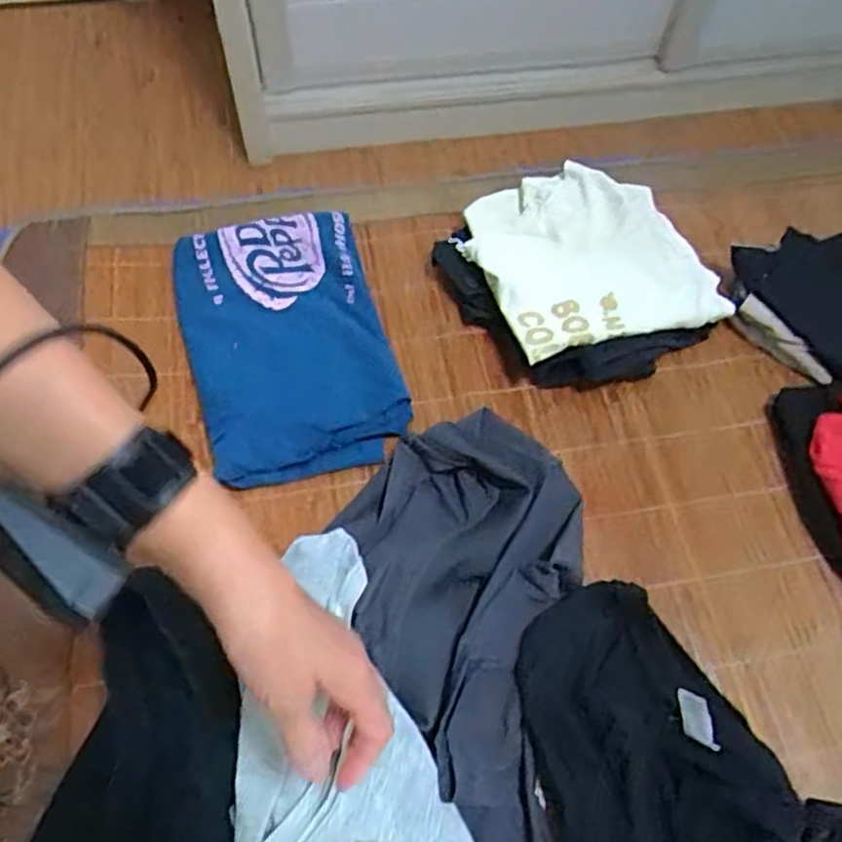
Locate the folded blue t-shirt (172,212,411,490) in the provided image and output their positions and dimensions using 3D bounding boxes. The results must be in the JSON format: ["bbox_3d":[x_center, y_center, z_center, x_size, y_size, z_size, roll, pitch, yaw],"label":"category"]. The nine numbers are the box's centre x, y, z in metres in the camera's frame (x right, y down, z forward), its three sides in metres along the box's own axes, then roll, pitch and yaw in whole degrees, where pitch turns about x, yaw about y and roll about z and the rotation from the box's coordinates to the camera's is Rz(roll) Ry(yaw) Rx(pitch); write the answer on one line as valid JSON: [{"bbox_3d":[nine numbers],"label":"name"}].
[{"bbox_3d":[-0.132,-0.077,0.708,0.184,0.028,0.271,-15,63,-10],"label":"folded blue t-shirt"}]

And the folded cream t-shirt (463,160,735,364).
[{"bbox_3d":[0.168,-0.180,0.738,0.233,0.040,0.226,-16,63,-14],"label":"folded cream t-shirt"}]

